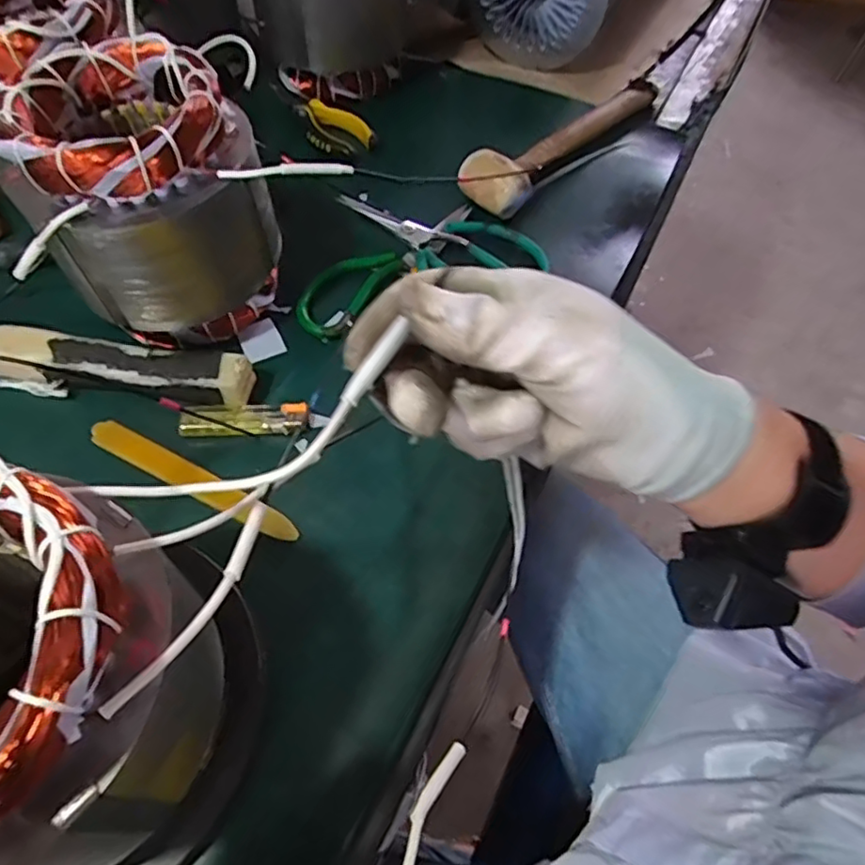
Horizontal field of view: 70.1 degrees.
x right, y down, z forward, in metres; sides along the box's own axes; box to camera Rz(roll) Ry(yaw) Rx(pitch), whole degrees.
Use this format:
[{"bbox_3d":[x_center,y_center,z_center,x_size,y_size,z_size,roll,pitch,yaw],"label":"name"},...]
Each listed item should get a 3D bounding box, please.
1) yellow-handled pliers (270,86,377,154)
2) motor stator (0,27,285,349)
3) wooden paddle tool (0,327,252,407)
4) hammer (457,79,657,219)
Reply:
[{"bbox_3d":[-0.119,-0.322,0.620,0.049,0.020,0.146,-34,67,-22],"label":"yellow-handled pliers"},{"bbox_3d":[-0.196,-0.158,0.432,0.132,0.159,0.128,2,59,-3],"label":"motor stator"},{"bbox_3d":[-0.296,-0.056,0.439,0.331,0.031,0.036,9,59,1],"label":"wooden paddle tool"},{"bbox_3d":[0.130,-0.295,0.601,0.063,0.039,0.270,37,63,17],"label":"hammer"}]

